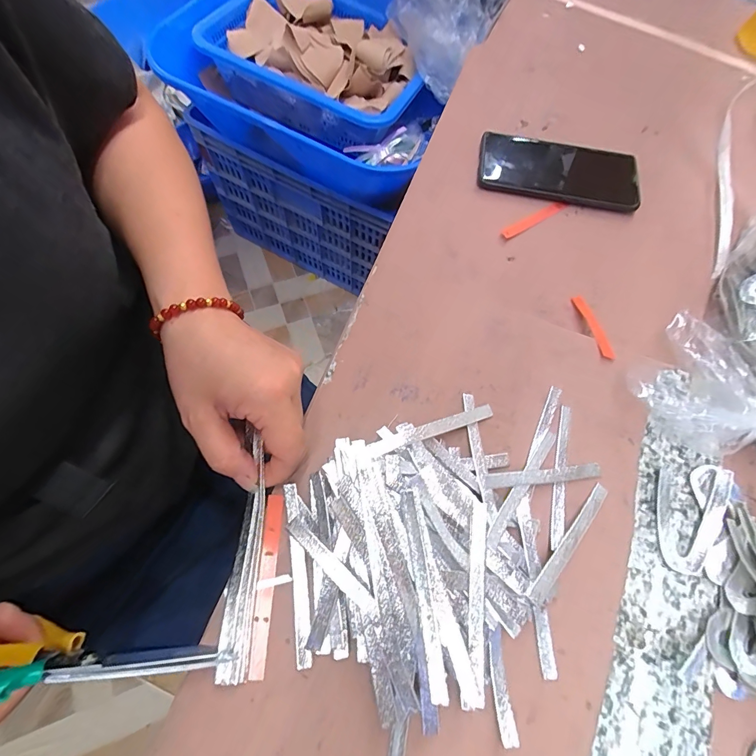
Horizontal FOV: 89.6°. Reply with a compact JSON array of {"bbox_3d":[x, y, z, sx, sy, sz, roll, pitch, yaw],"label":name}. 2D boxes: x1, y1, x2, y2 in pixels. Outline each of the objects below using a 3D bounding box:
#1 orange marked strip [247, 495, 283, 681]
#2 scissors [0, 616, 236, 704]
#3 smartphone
[{"bbox_3d":[-0.069,0.125,0.234,0.011,0.005,0.099,2,71,-1],"label":"orange marked strip"},{"bbox_3d":[-0.182,0.151,0.202,0.189,0.083,0.022,6,72,-19],"label":"scissors"},{"bbox_3d":[0.185,-0.213,0.395,0.160,0.016,0.068,13,70,2],"label":"smartphone"}]

